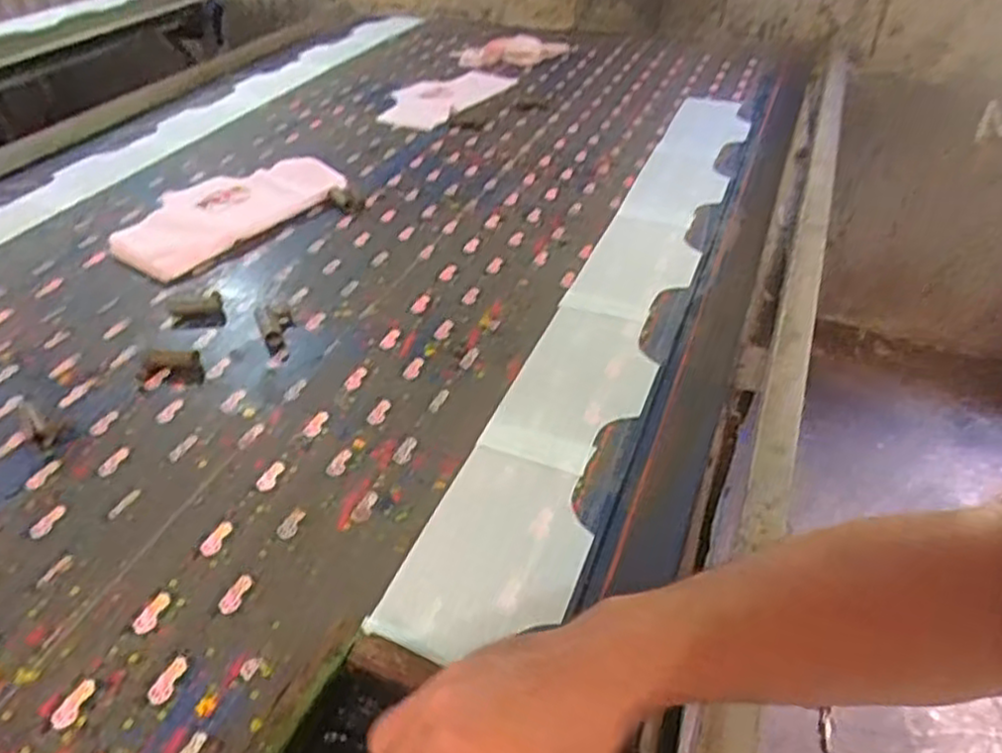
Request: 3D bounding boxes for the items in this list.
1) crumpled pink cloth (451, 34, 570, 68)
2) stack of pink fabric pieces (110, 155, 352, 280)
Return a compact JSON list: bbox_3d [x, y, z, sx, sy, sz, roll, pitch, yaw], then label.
[{"bbox_3d":[0.027,-0.739,1.635,0.261,0.048,0.117,-9,40,-6],"label":"crumpled pink cloth"},{"bbox_3d":[-0.403,-0.249,1.055,0.169,0.031,0.321,25,48,30],"label":"stack of pink fabric pieces"}]

